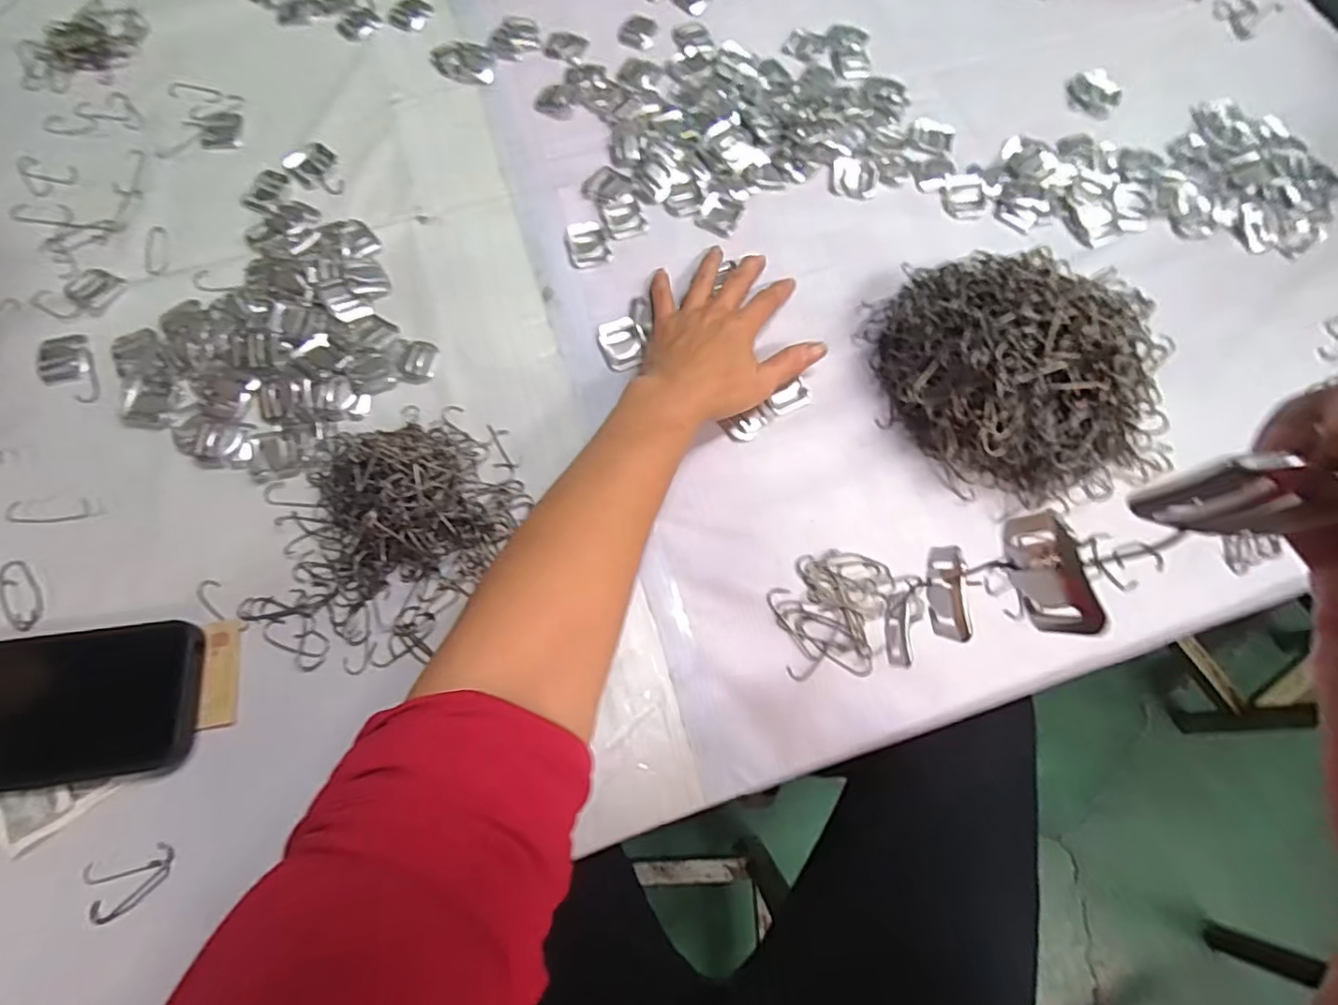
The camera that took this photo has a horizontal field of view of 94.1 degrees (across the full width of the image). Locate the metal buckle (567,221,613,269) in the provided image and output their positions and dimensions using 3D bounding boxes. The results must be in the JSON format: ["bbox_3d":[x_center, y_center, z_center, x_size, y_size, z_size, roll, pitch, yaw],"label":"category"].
[{"bbox_3d":[-0.062,-0.196,0.471,0.030,0.004,0.040,-19,71,-8],"label":"metal buckle"}]

